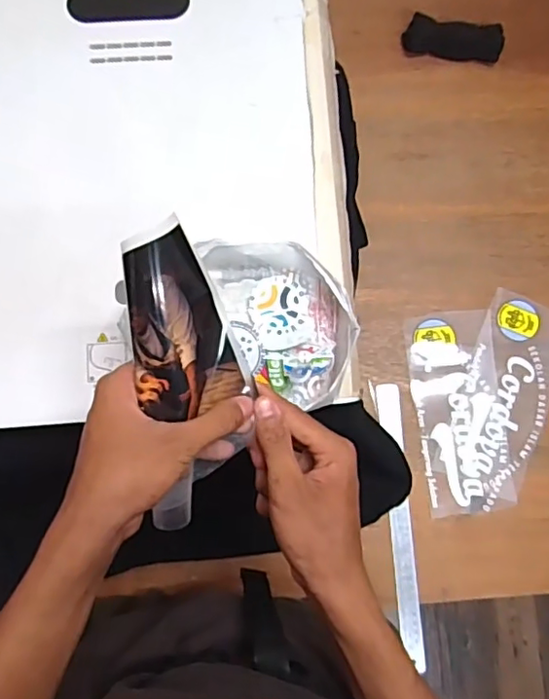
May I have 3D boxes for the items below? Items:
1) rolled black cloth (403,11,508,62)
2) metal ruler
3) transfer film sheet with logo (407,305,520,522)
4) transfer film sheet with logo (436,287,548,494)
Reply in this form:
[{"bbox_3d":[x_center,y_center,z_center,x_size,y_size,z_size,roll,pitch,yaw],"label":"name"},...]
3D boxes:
[{"bbox_3d":[0.238,-0.414,0.765,0.125,0.034,0.045,6,82,0],"label":"rolled black cloth"},{"bbox_3d":[0.152,0.205,0.689,0.027,0.008,0.324,-5,82,5],"label":"metal ruler"},{"bbox_3d":[0.229,0.075,0.708,0.106,0.004,0.240,-5,82,-1],"label":"transfer film sheet with logo"},{"bbox_3d":[0.291,0.053,0.712,0.106,0.007,0.235,22,82,2],"label":"transfer film sheet with logo"}]

